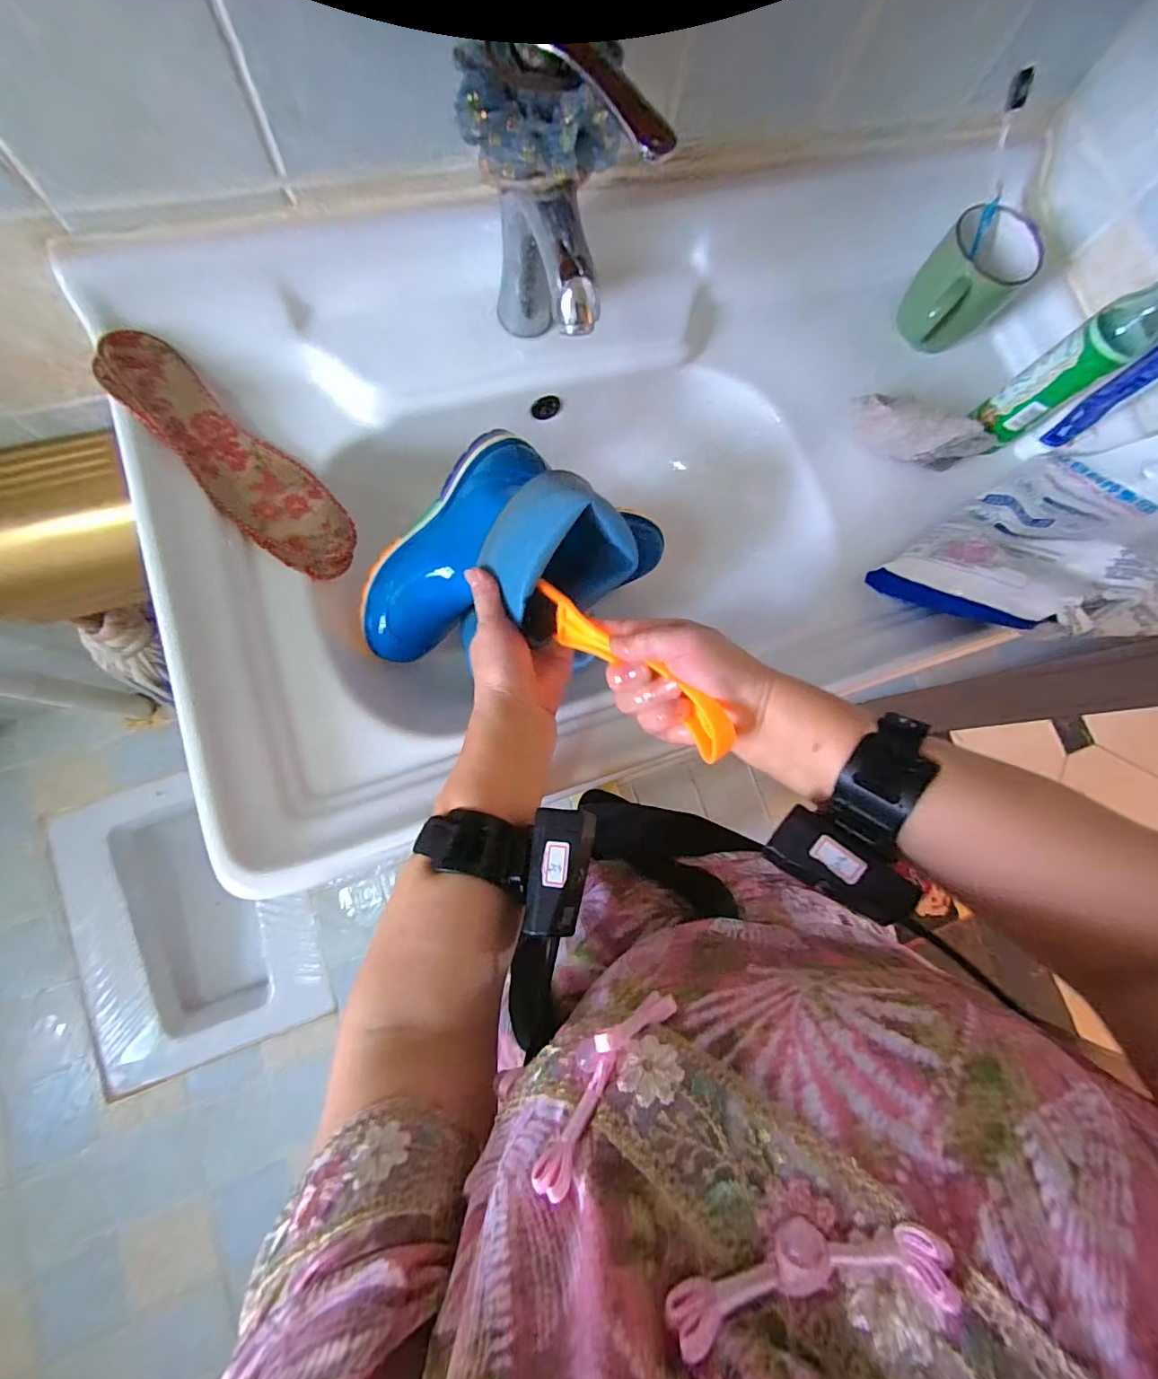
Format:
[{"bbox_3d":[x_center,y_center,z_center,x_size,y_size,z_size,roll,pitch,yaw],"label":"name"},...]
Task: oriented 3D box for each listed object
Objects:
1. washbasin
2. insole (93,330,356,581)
[{"bbox_3d":[0.037,-0.189,0.478,0.745,0.170,0.476,-18,88,-8],"label":"washbasin"},{"bbox_3d":[-0.274,-0.179,0.408,0.214,0.011,0.067,44,68,-15],"label":"insole"}]

